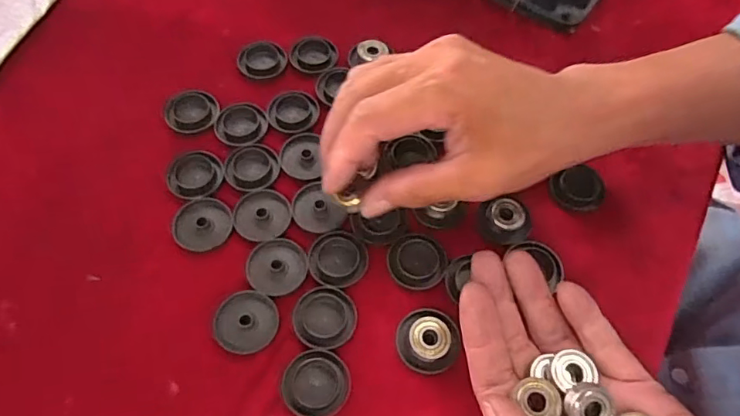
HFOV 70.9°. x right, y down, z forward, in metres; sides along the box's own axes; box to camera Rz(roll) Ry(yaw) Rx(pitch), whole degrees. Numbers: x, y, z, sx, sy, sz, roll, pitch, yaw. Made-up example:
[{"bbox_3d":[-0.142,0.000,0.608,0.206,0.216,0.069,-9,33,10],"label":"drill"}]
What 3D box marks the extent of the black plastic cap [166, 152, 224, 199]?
[{"bbox_3d":[-0.105,-0.020,0.313,0.032,0.005,0.033,-10,63,-8],"label":"black plastic cap"}]

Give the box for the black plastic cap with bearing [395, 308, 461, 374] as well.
[{"bbox_3d":[0.030,0.069,0.270,0.031,0.009,0.032,1,62,-2],"label":"black plastic cap with bearing"}]

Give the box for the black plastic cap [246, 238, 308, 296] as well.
[{"bbox_3d":[-0.052,0.032,0.289,0.033,0.005,0.032,1,62,-2],"label":"black plastic cap"}]

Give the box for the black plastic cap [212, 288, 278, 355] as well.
[{"bbox_3d":[-0.065,0.059,0.273,0.032,0.007,0.031,1,62,-2],"label":"black plastic cap"}]

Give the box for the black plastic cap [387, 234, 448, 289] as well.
[{"bbox_3d":[0.027,0.030,0.293,0.032,0.004,0.031,1,62,-2],"label":"black plastic cap"}]

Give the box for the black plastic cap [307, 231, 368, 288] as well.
[{"bbox_3d":[-0.018,0.028,0.291,0.032,0.004,0.032,1,62,-2],"label":"black plastic cap"}]

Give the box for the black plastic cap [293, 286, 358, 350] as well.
[{"bbox_3d":[-0.024,0.058,0.276,0.032,0.004,0.032,1,62,-2],"label":"black plastic cap"}]

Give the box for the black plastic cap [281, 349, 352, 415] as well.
[{"bbox_3d":[-0.027,0.088,0.261,0.034,0.005,0.032,1,62,-2],"label":"black plastic cap"}]

